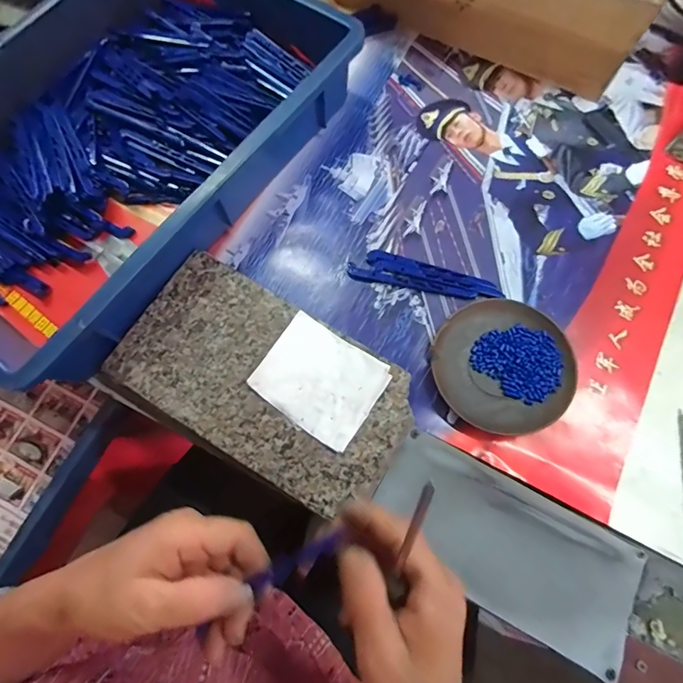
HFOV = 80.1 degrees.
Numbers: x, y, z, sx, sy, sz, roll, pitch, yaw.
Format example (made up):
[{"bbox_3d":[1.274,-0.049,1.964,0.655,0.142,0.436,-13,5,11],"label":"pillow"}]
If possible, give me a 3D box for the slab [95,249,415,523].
[{"bbox_3d":[-0.065,0.029,0.333,0.241,0.021,0.130,30,72,8],"label":"slab"}]

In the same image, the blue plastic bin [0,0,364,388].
[{"bbox_3d":[-0.210,-0.192,0.392,0.281,0.094,0.421,35,79,12],"label":"blue plastic bin"}]

